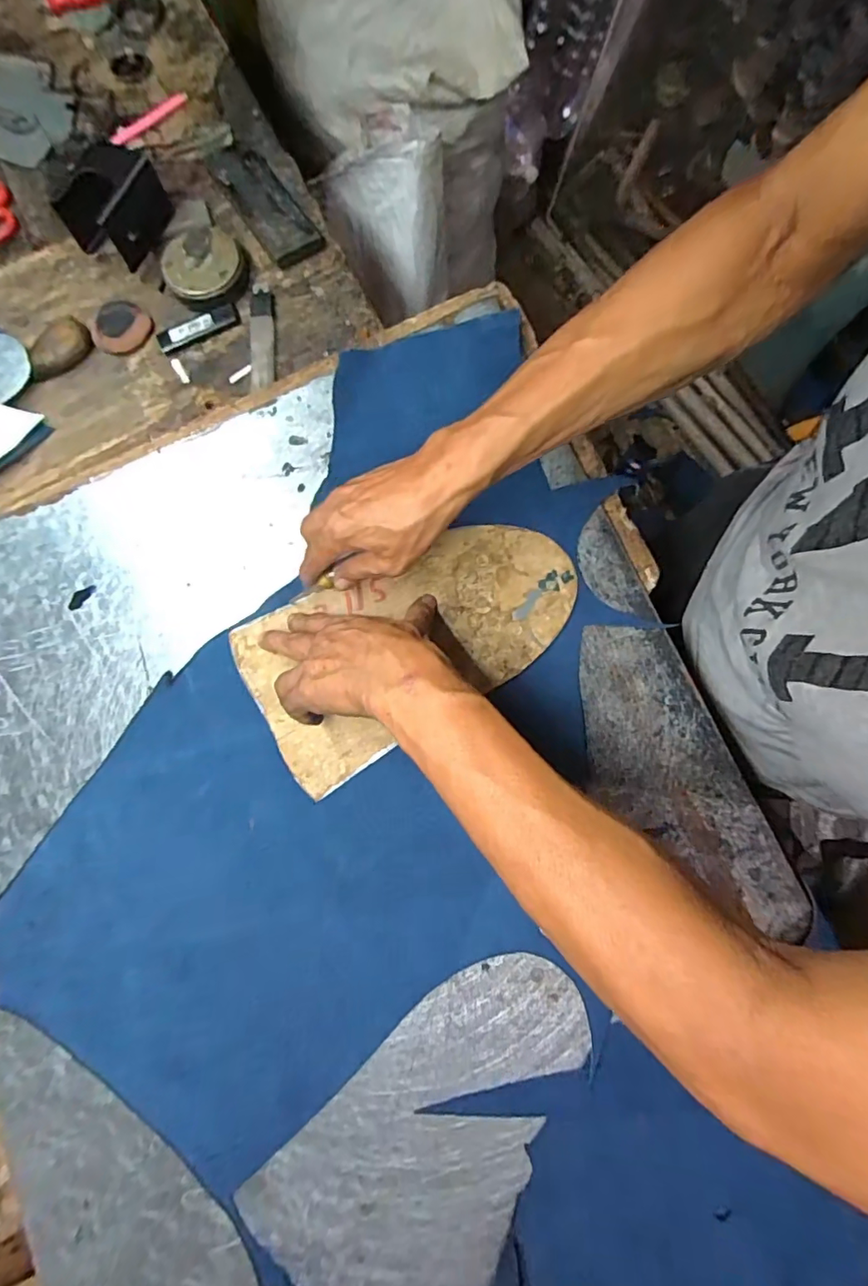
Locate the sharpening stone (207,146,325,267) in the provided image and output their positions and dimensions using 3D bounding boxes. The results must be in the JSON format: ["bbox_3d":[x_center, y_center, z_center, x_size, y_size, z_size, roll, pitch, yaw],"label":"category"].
[{"bbox_3d":[-0.173,-0.449,0.537,0.052,0.016,0.152,-33,82,-8],"label":"sharpening stone"}]

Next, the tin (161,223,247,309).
[{"bbox_3d":[-0.225,-0.371,0.514,0.079,0.026,0.091,-25,81,-6],"label":"tin"}]

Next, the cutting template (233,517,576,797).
[{"bbox_3d":[-0.019,-0.009,0.443,0.280,0.007,0.150,-30,81,-3],"label":"cutting template"}]

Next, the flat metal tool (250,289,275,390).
[{"bbox_3d":[-0.167,-0.295,0.510,0.024,0.009,0.117,-6,80,-3],"label":"flat metal tool"}]

